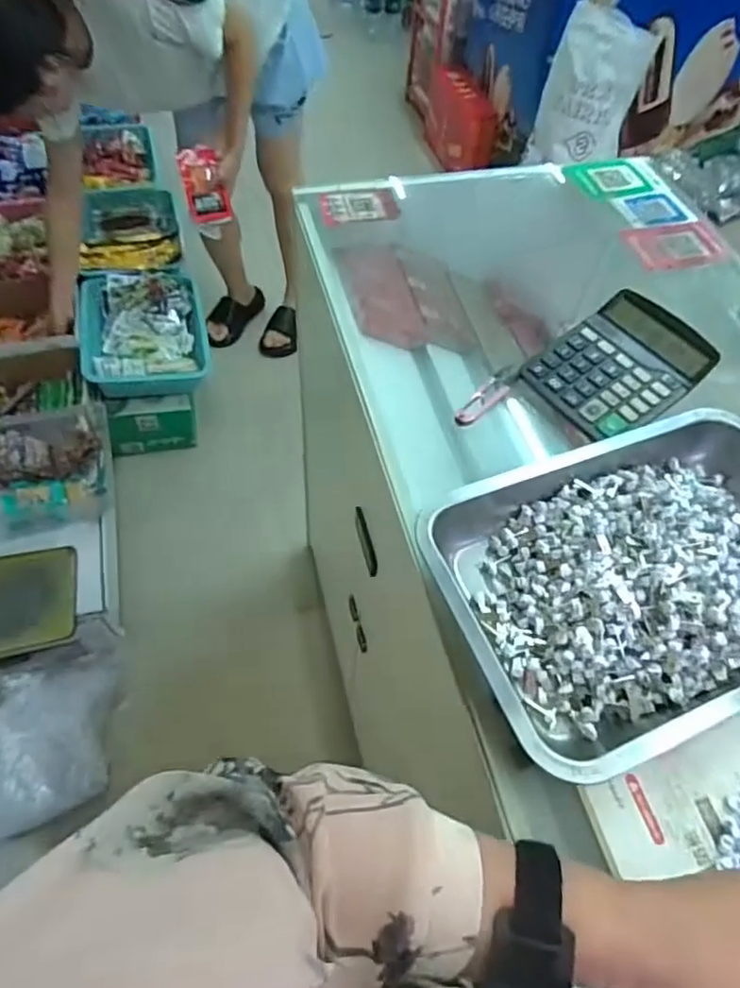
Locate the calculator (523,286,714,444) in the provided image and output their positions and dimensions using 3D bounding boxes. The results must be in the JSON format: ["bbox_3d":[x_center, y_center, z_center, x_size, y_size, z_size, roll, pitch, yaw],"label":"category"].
[{"bbox_3d":[0.234,-0.124,0.570,0.153,0.034,0.117,-29,63,-21],"label":"calculator"}]

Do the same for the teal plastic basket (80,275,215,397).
[{"bbox_3d":[-0.579,-0.418,1.560,0.293,0.120,0.324,-8,57,-9],"label":"teal plastic basket"}]

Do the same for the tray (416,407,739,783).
[{"bbox_3d":[0.204,0.054,0.449,0.306,0.055,0.214,-17,59,-15],"label":"tray"}]

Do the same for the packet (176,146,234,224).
[{"bbox_3d":[-0.353,-0.666,1.309,0.093,0.020,0.181,-11,84,-27],"label":"packet"}]

